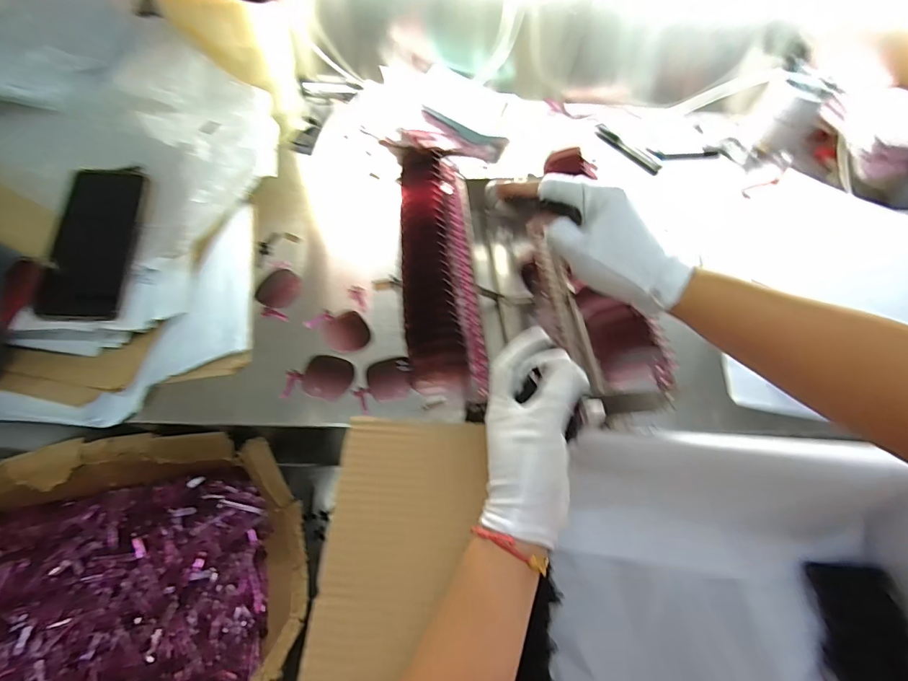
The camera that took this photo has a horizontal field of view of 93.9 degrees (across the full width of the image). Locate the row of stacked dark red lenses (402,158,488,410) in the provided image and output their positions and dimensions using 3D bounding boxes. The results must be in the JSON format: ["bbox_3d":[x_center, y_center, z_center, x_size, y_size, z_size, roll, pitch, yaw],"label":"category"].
[{"bbox_3d":[-0.014,-0.087,0.440,0.079,0.046,0.295,-2,59,-6],"label":"row of stacked dark red lenses"}]

